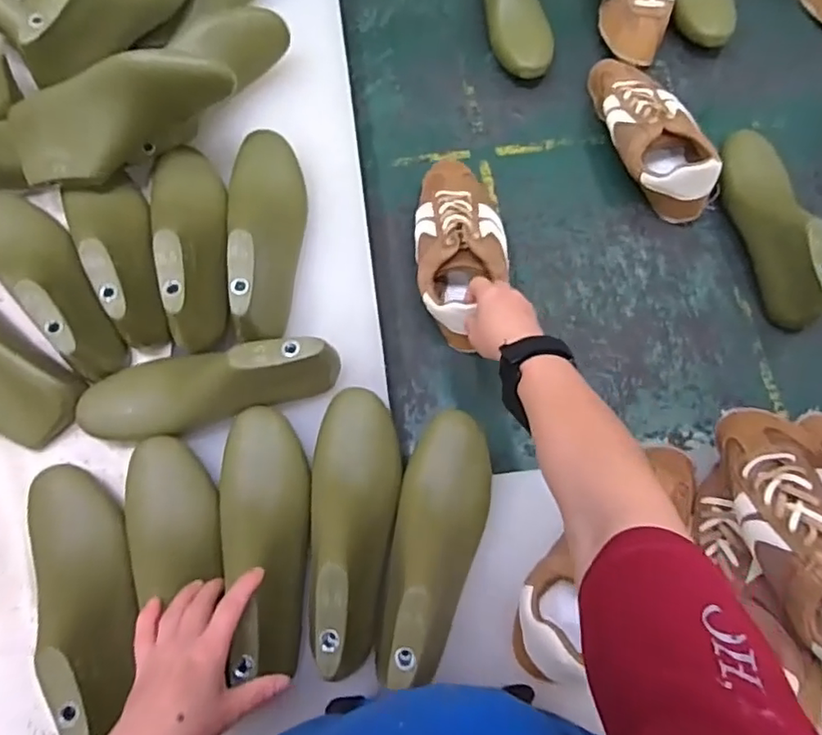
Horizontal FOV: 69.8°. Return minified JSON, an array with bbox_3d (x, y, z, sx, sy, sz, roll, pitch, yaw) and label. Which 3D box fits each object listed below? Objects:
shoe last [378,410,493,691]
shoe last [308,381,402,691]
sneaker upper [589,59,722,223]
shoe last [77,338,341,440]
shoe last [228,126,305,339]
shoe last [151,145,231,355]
[{"bbox_3d":[0.024,0.152,0.520,0.080,0.074,0.230,11,73,4],"label":"shoe last"},{"bbox_3d":[-0.055,0.143,0.537,0.081,0.082,0.247,2,60,1],"label":"shoe last"},{"bbox_3d":[0.295,-0.298,0.734,0.096,0.066,0.238,-13,73,-4],"label":"sneaker upper"},{"bbox_3d":[-0.197,0.018,0.574,0.251,0.088,0.072,-11,73,-3],"label":"shoe last"},{"bbox_3d":[-0.157,-0.157,0.620,0.086,0.079,0.256,-7,73,-2],"label":"shoe last"},{"bbox_3d":[-0.236,-0.140,0.627,0.079,0.088,0.252,-13,61,-4],"label":"shoe last"}]

